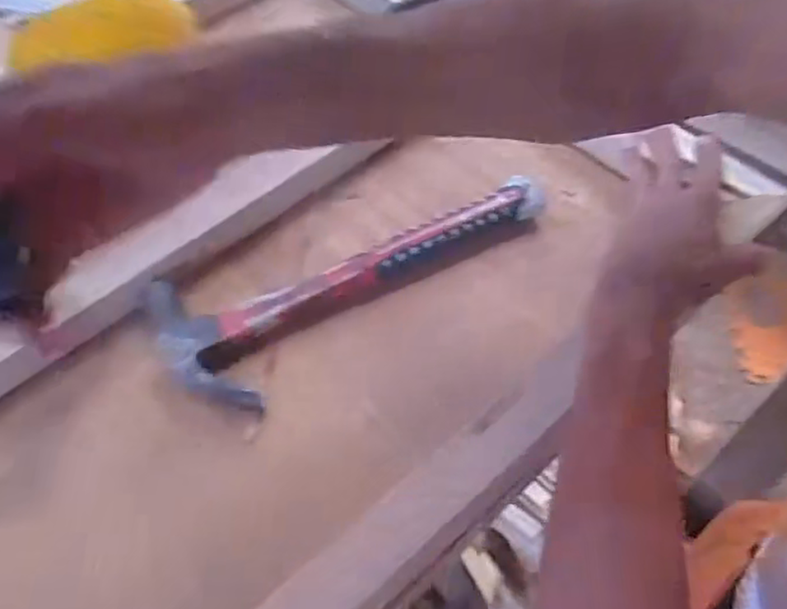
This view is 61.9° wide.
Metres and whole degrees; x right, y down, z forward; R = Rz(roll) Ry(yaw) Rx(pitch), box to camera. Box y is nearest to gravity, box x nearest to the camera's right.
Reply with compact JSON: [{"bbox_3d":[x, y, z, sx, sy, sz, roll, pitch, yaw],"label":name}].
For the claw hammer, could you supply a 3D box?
[{"bbox_3d":[-0.028,-0.030,0.522,0.315,0.029,0.122,-26,58,-14],"label":"claw hammer"}]

